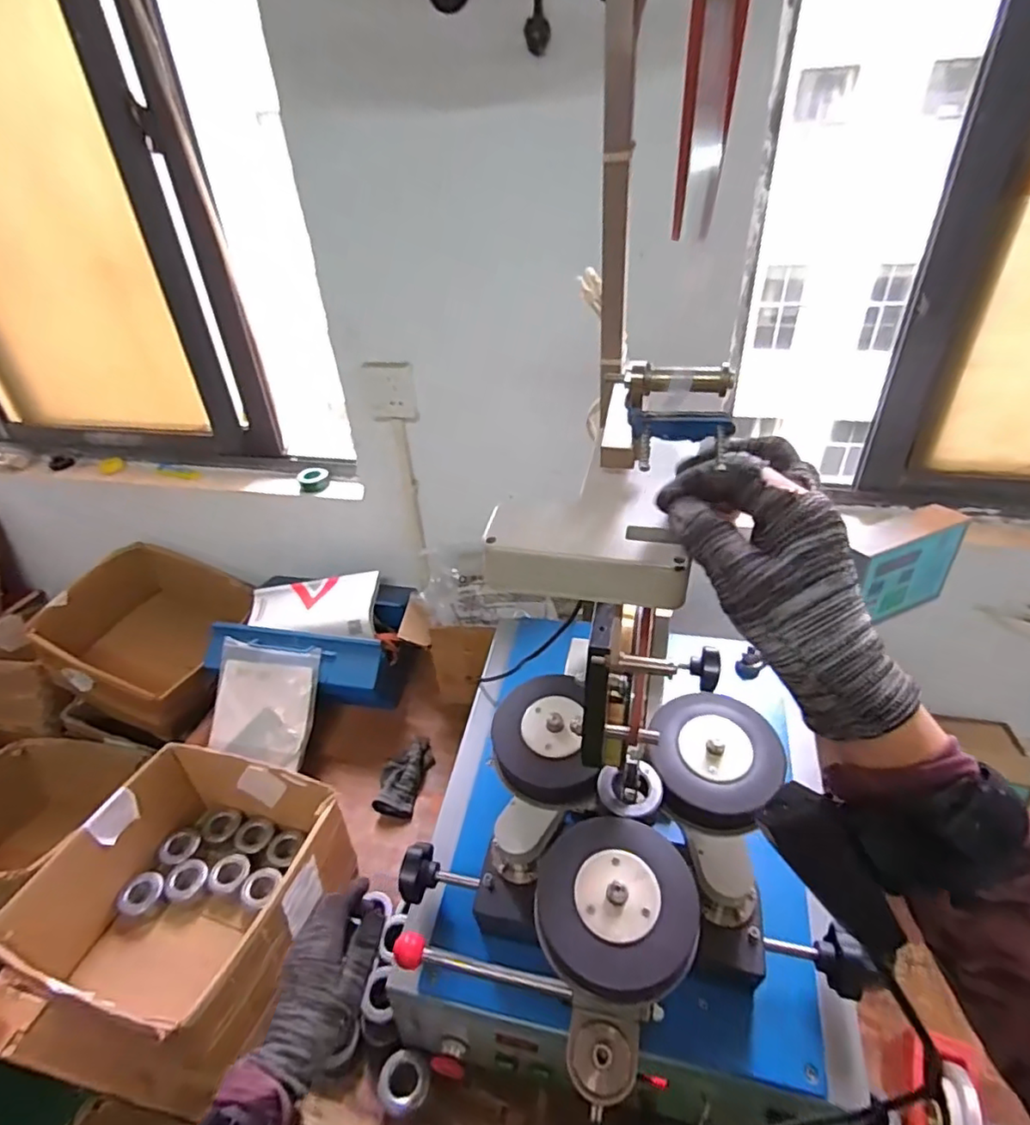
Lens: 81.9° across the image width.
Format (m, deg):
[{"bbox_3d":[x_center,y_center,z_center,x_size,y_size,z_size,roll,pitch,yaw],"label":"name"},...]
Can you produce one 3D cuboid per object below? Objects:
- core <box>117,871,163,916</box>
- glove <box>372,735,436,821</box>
[{"bbox_3d":[-0.562,0.499,0.894,0.052,0.013,0.062,44,59,13],"label":"core"},{"bbox_3d":[-0.202,0.380,1.083,0.078,0.038,0.164,6,36,13],"label":"glove"}]

